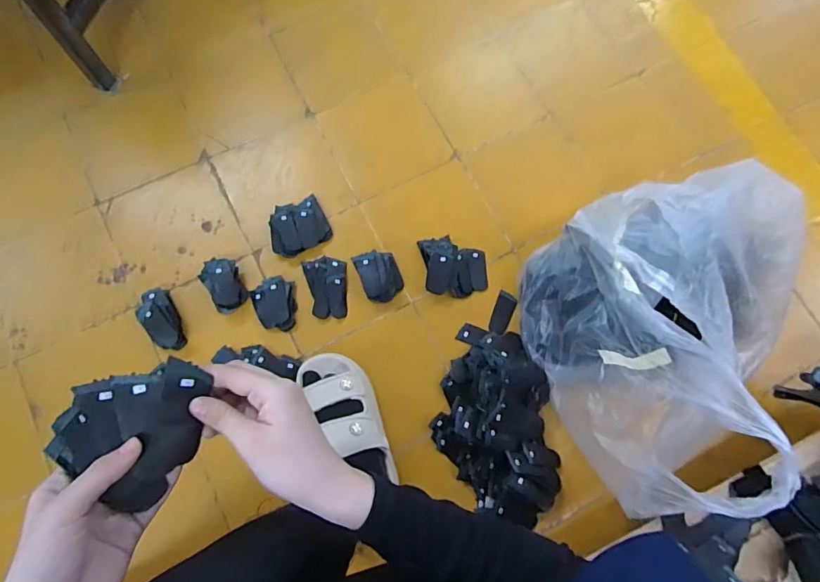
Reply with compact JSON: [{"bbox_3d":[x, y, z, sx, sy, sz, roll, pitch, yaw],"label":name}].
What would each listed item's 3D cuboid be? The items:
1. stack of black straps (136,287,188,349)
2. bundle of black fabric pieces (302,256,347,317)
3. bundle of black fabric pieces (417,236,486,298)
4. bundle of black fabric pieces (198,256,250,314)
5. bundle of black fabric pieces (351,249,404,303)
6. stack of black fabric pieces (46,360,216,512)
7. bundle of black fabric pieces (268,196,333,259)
[{"bbox_3d":[-0.401,0.047,0.773,0.056,0.027,0.106,-31,79,-8],"label":"stack of black straps"},{"bbox_3d":[-0.133,-0.006,0.786,0.065,0.013,0.103,-14,77,-4],"label":"bundle of black fabric pieces"},{"bbox_3d":[0.077,-0.044,0.814,0.108,0.030,0.105,-7,77,-3],"label":"bundle of black fabric pieces"},{"bbox_3d":[-0.303,-0.012,0.786,0.059,0.028,0.088,-33,80,-8],"label":"bundle of black fabric pieces"},{"bbox_3d":[-0.051,-0.028,0.804,0.068,0.035,0.093,-23,78,-6],"label":"bundle of black fabric pieces"},{"bbox_3d":[-0.191,0.095,0.344,0.101,0.025,0.083,-37,94,-17],"label":"stack of black fabric pieces"},{"bbox_3d":[-0.194,-0.110,0.827,0.098,0.028,0.088,-26,79,-7],"label":"bundle of black fabric pieces"}]

